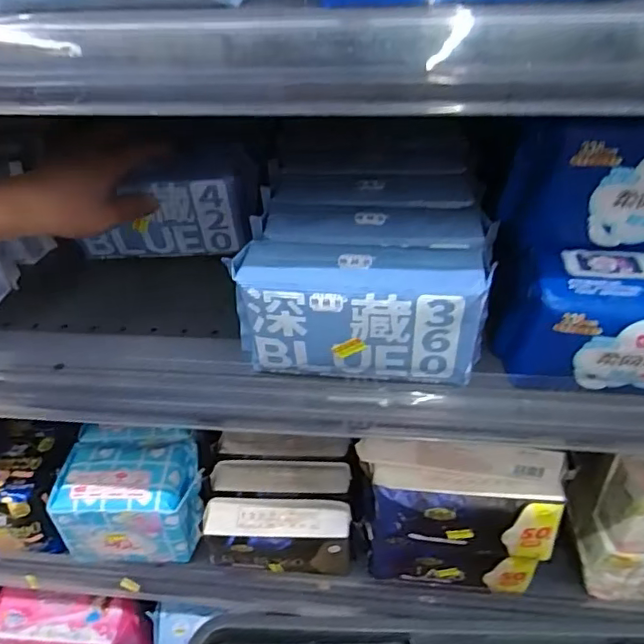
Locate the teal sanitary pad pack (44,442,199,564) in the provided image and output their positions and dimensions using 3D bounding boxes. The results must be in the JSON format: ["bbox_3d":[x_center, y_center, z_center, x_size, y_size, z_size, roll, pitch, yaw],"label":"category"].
[{"bbox_3d":[-0.211,0.198,0.636,0.141,0.104,0.098,-1,43,2],"label":"teal sanitary pad pack"}]

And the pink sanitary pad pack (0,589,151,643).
[{"bbox_3d":[-0.335,0.456,0.801,0.207,0.169,0.066,2,43,5],"label":"pink sanitary pad pack"}]

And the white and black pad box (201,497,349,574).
[{"bbox_3d":[-0.045,0.230,0.606,0.150,0.075,0.051,1,43,3],"label":"white and black pad box"}]

